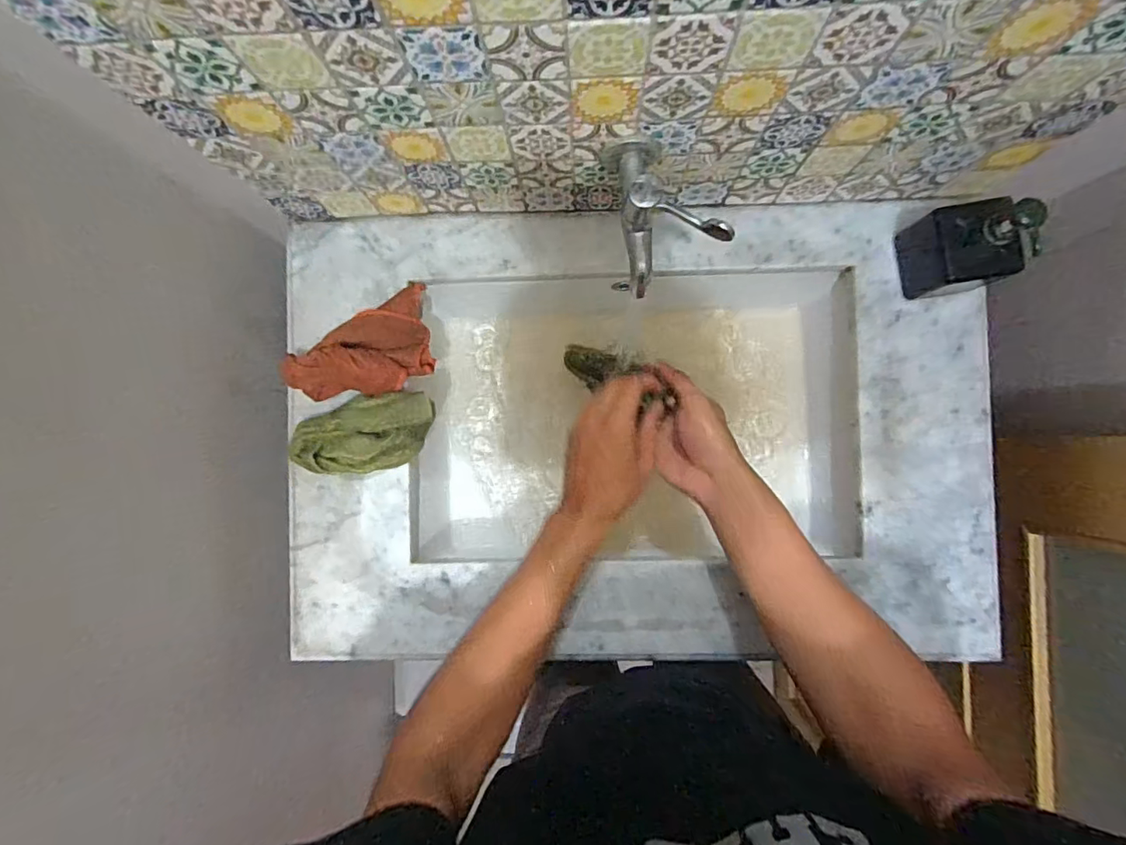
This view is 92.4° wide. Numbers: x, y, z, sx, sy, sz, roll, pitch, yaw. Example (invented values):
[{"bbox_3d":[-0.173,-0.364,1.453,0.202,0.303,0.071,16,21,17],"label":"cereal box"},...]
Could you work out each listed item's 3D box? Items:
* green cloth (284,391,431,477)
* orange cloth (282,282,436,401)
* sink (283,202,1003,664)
[{"bbox_3d":[-0.196,0.012,0.535,0.135,0.055,0.077,-3,89,3],"label":"green cloth"},{"bbox_3d":[-0.194,-0.067,0.530,0.150,0.057,0.087,-34,88,2],"label":"orange cloth"},{"bbox_3d":[0.071,0.012,0.608,0.690,0.148,0.443,0,89,3],"label":"sink"}]

